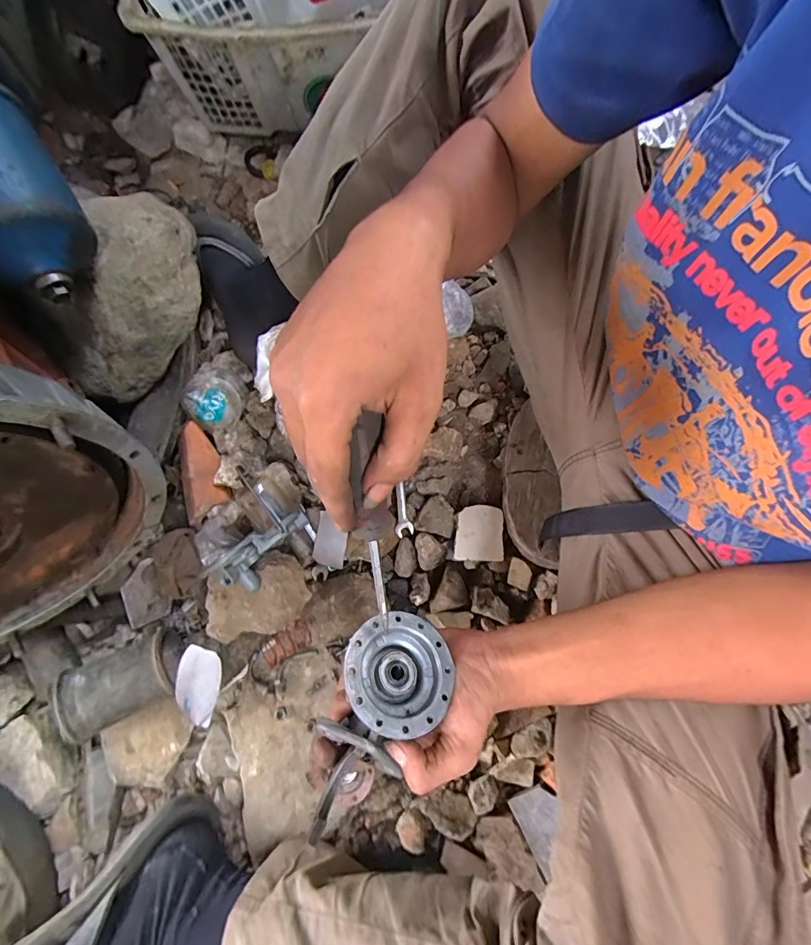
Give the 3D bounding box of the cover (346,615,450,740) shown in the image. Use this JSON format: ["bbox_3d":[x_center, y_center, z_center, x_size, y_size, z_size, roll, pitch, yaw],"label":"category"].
[{"bbox_3d":[-0.007,0.142,0.306,0.076,0.028,0.075,-19,67,-33],"label":"cover"}]

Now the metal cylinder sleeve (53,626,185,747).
[{"bbox_3d":[-0.327,0.242,0.508,0.112,0.075,0.079,-27,74,-6],"label":"metal cylinder sleeve"}]

